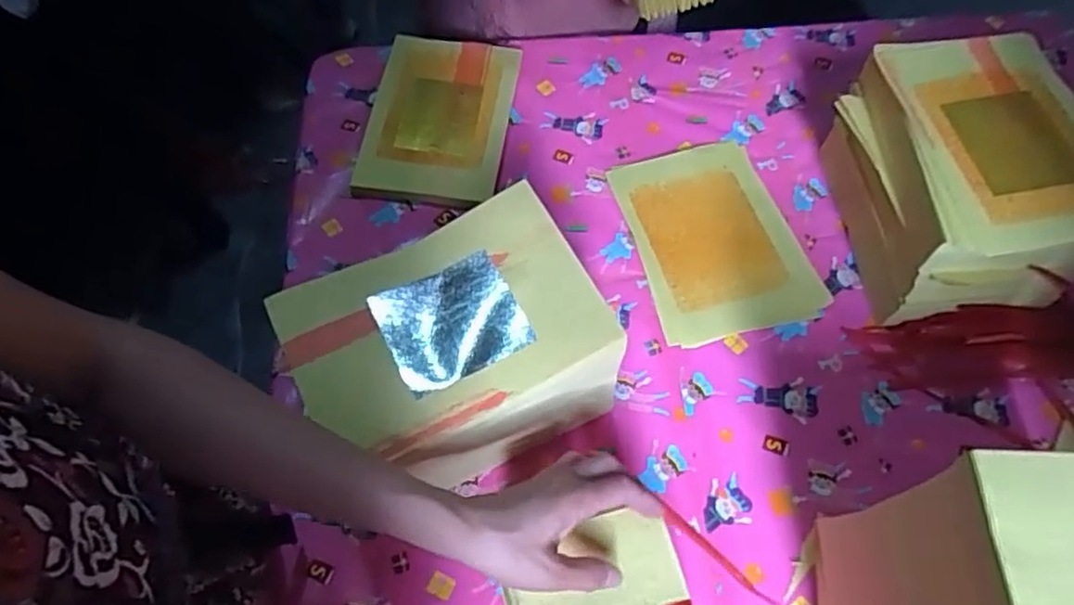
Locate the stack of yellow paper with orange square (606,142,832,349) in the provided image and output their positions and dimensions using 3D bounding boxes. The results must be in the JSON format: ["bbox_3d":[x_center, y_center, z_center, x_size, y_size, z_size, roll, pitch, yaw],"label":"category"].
[{"bbox_3d":[0.194,-0.071,0.737,0.174,0.010,0.229,-13,66,-5],"label":"stack of yellow paper with orange square"}]

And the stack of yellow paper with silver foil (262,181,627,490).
[{"bbox_3d":[-0.067,0.054,0.575,0.223,0.179,0.157,-25,66,-11],"label":"stack of yellow paper with silver foil"}]

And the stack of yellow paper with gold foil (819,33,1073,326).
[{"bbox_3d":[0.415,-0.116,0.669,0.174,0.163,0.237,-7,65,-3],"label":"stack of yellow paper with gold foil"}]

